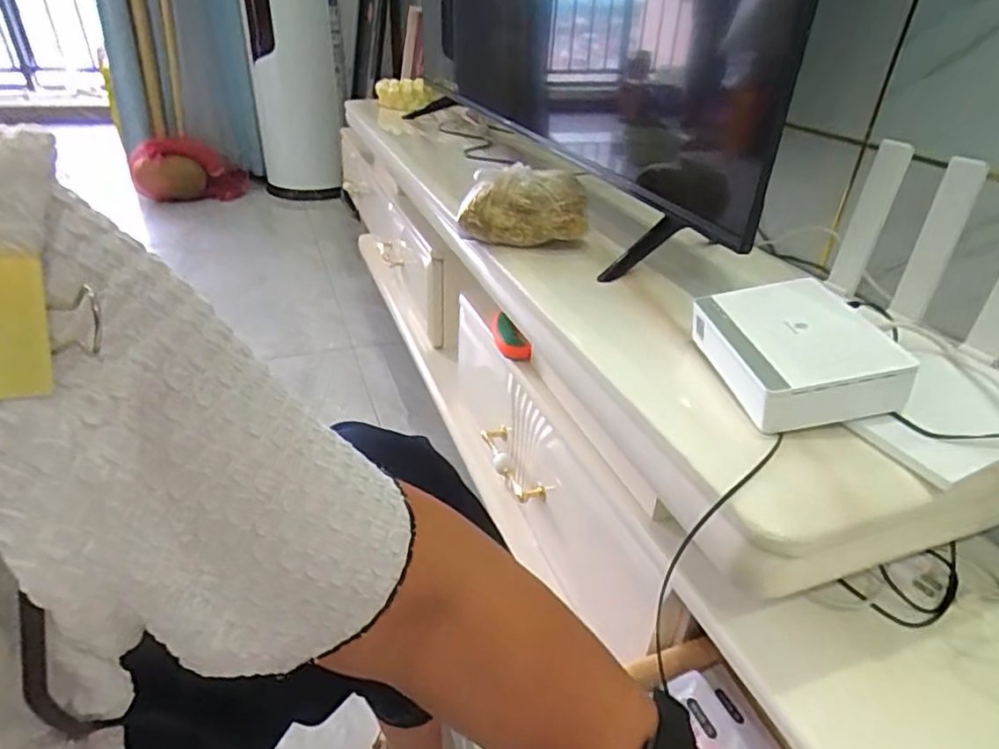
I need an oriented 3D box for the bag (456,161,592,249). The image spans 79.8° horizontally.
[{"bbox_3d":[0.028,-0.198,0.732,0.155,0.092,0.056,2,33,-2],"label":"bag"}]

